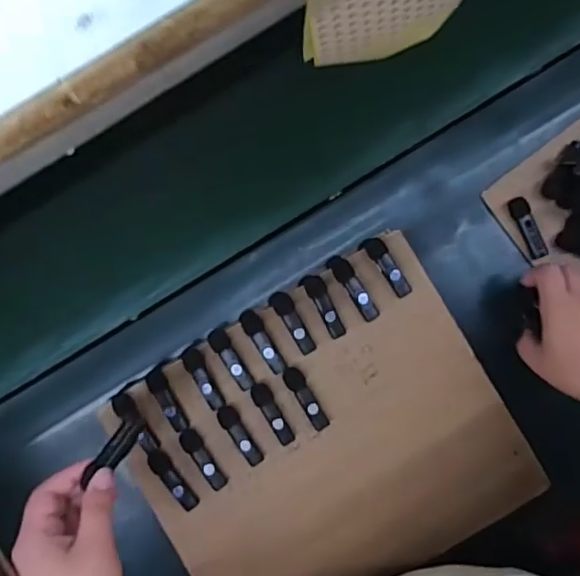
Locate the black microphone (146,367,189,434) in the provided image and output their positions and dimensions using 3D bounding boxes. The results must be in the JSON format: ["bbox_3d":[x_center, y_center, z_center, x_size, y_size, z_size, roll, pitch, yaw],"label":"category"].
[{"bbox_3d":[-0.119,0.109,0.579,0.018,0.008,0.065,-27,89,-1],"label":"black microphone"}]

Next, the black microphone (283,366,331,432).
[{"bbox_3d":[0.017,0.107,0.575,0.020,0.012,0.069,-33,89,-1],"label":"black microphone"}]

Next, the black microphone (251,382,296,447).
[{"bbox_3d":[-0.015,0.122,0.574,0.019,0.012,0.066,-32,89,-1],"label":"black microphone"}]

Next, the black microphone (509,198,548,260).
[{"bbox_3d":[0.239,-0.060,0.595,0.019,0.017,0.064,-20,89,-1],"label":"black microphone"}]

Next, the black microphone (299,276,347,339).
[{"bbox_3d":[0.035,0.017,0.579,0.022,0.012,0.066,-32,89,-1],"label":"black microphone"}]

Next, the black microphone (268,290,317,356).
[{"bbox_3d":[0.004,0.033,0.578,0.020,0.013,0.068,-32,89,-1],"label":"black microphone"}]

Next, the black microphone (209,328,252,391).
[{"bbox_3d":[-0.059,0.071,0.579,0.018,0.014,0.065,-26,89,-1],"label":"black microphone"}]

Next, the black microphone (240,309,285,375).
[{"bbox_3d":[-0.025,0.051,0.578,0.020,0.013,0.069,-34,89,-1],"label":"black microphone"}]

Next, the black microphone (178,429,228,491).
[{"bbox_3d":[-0.084,0.166,0.574,0.019,0.009,0.066,-32,89,-1],"label":"black microphone"}]

